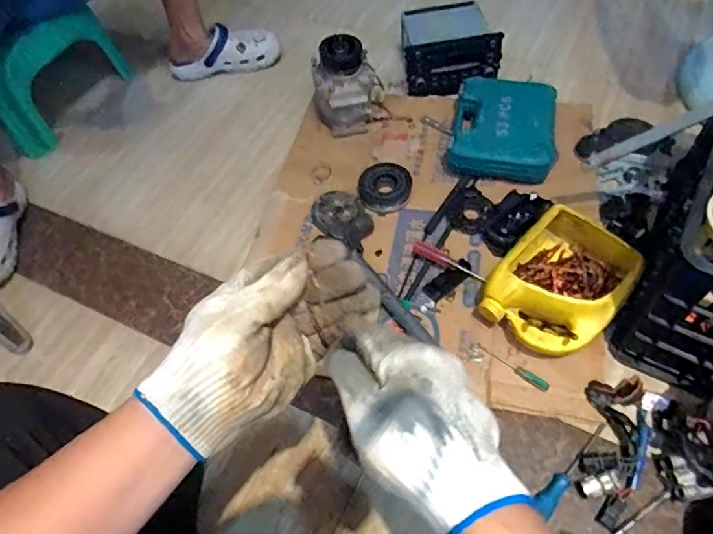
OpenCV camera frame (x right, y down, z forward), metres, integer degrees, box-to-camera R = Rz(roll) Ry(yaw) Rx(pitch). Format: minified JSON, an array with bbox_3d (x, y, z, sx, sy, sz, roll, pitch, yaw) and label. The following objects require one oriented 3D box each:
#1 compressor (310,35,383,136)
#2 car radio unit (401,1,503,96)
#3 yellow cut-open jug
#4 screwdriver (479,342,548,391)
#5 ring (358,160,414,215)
[{"bbox_3d":[-0.016,-0.383,1.096,0.151,0.190,0.112,-8,56,-1],"label":"compressor"},{"bbox_3d":[0.212,-0.486,1.182,0.214,0.124,0.174,-3,56,2],"label":"car radio unit"},{"bbox_3d":[0.321,0.031,0.820,0.174,0.093,0.221,35,67,25],"label":"yellow cut-open jug"},{"bbox_3d":[0.241,0.153,0.801,0.120,0.008,0.016,33,64,23],"label":"screwdriver"},{"bbox_3d":[0.057,-0.156,1.014,0.102,0.034,0.103,-2,56,3],"label":"ring"}]

